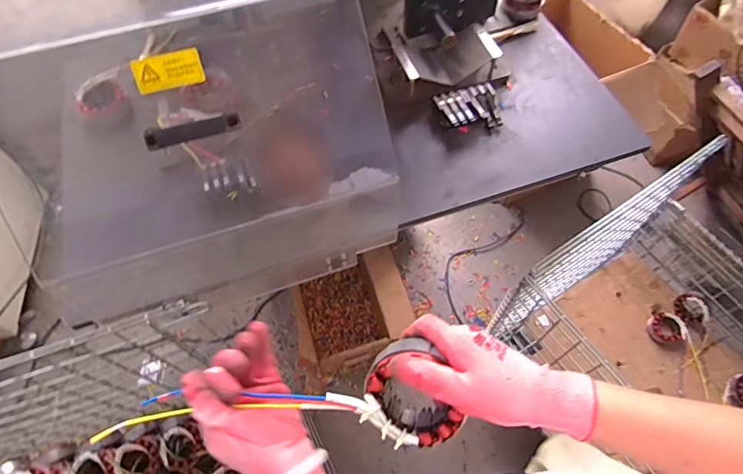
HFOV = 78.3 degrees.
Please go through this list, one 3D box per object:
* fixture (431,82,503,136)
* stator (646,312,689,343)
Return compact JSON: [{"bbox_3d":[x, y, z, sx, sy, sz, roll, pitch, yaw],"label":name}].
[{"bbox_3d":[0.175,-0.229,0.821,0.106,0.037,0.081,-11,61,-5],"label":"fixture"},{"bbox_3d":[0.818,0.251,1.262,0.088,0.030,0.087,-1,60,1],"label":"stator"}]

